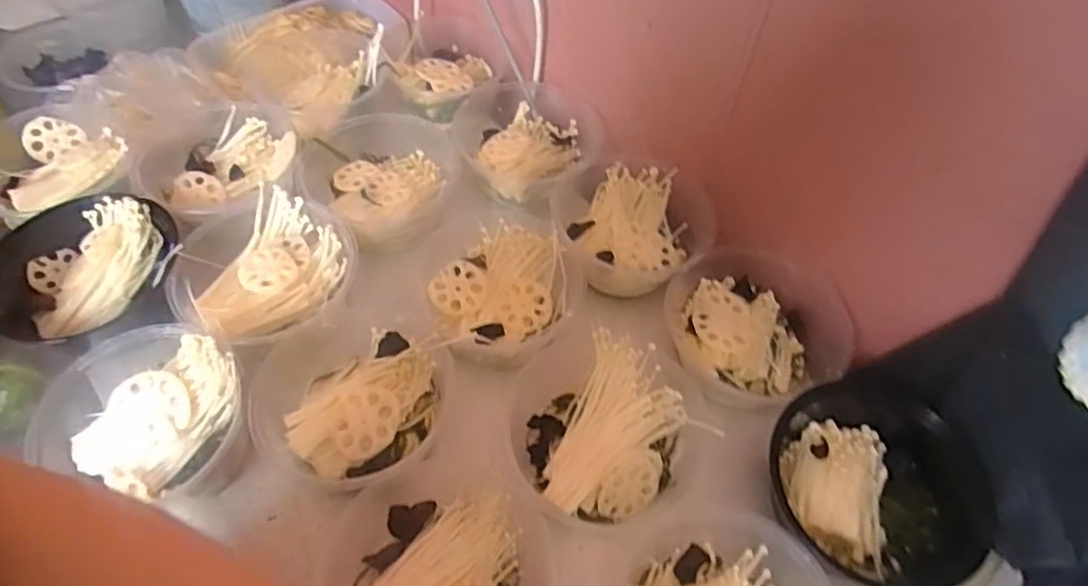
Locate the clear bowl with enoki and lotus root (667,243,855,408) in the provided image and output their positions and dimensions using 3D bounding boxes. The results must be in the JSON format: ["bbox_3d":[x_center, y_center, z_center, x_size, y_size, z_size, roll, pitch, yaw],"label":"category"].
[{"bbox_3d":[0.205,0.033,0.623,0.165,0.056,0.158,6,54,1],"label":"clear bowl with enoki and lotus root"}]

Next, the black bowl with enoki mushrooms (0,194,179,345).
[{"bbox_3d":[-0.443,-0.021,0.622,0.176,0.056,0.130,-24,59,-20],"label":"black bowl with enoki mushrooms"}]

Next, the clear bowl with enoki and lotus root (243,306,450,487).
[{"bbox_3d":[-0.160,0.090,0.557,0.154,0.054,0.150,2,54,-3],"label":"clear bowl with enoki and lotus root"}]

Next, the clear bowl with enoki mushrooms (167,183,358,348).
[{"bbox_3d":[-0.266,-0.013,0.625,0.164,0.068,0.175,2,54,-3],"label":"clear bowl with enoki mushrooms"}]

